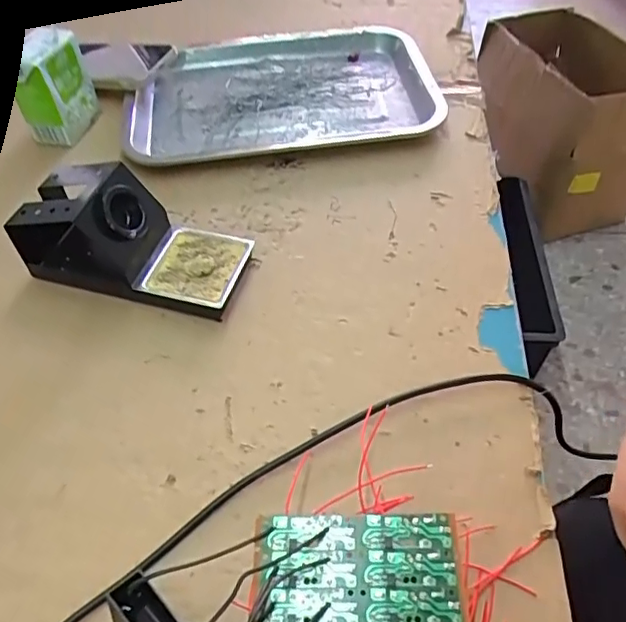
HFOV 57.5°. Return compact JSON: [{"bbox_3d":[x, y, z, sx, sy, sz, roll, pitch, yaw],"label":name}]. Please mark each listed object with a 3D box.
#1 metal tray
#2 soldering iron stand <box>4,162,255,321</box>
[{"bbox_3d":[-0.035,-0.229,0.590,0.299,0.027,0.221,-10,52,-5],"label":"metal tray"},{"bbox_3d":[-0.136,-0.056,0.425,0.164,0.075,0.073,10,52,10],"label":"soldering iron stand"}]

